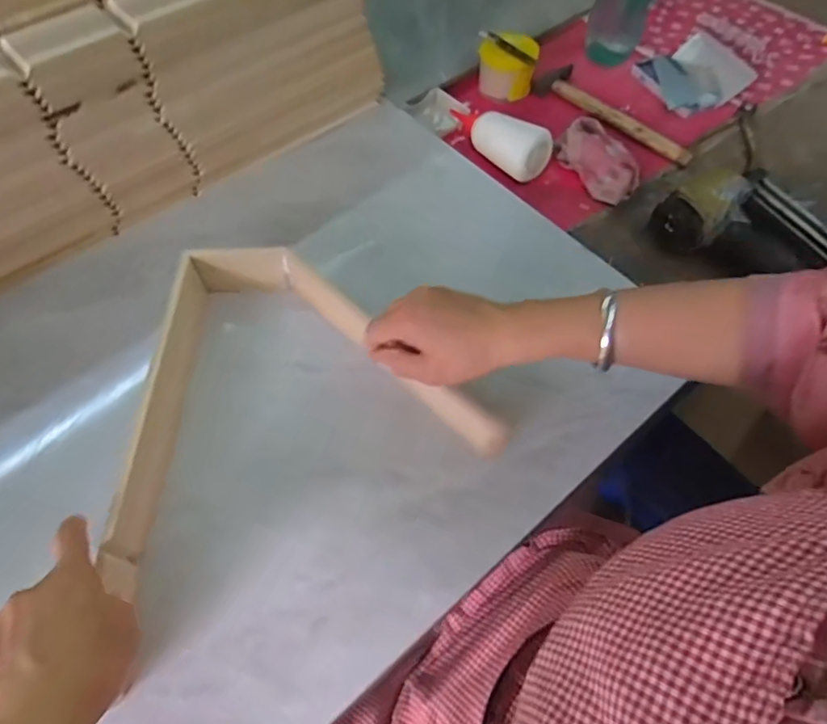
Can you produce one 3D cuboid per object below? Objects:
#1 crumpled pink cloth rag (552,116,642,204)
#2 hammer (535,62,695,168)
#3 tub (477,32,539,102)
[{"bbox_3d":[0.232,-0.251,0.672,0.059,0.040,0.113,-24,62,-14],"label":"crumpled pink cloth rag"},{"bbox_3d":[0.278,-0.340,0.737,0.065,0.031,0.243,-39,67,-21],"label":"hammer"},{"bbox_3d":[0.132,-0.419,0.762,0.079,0.071,0.082,0,59,-1],"label":"tub"}]

